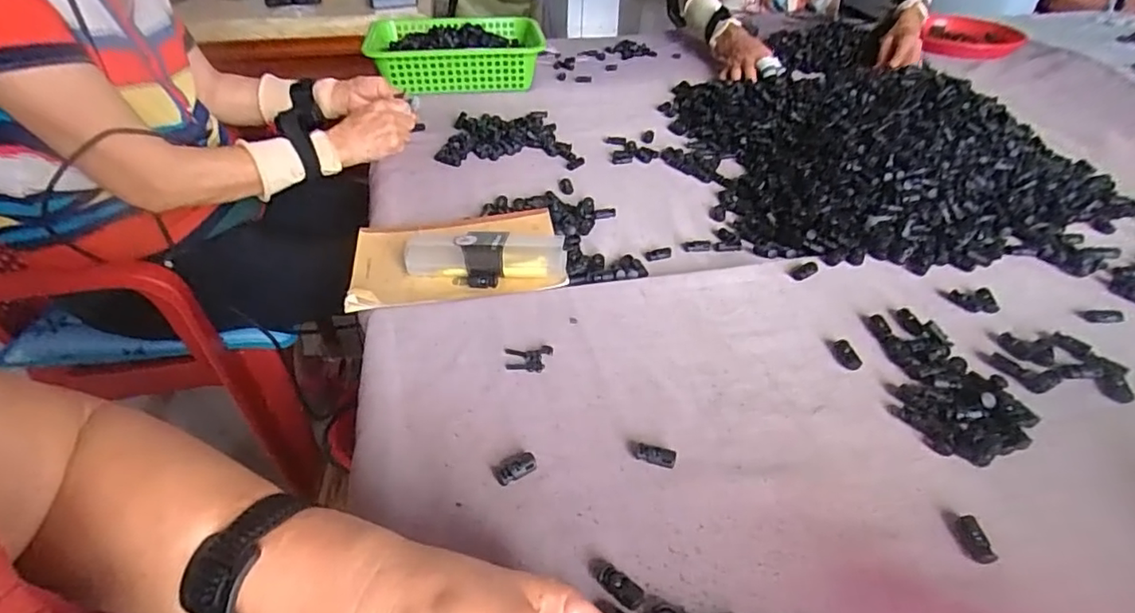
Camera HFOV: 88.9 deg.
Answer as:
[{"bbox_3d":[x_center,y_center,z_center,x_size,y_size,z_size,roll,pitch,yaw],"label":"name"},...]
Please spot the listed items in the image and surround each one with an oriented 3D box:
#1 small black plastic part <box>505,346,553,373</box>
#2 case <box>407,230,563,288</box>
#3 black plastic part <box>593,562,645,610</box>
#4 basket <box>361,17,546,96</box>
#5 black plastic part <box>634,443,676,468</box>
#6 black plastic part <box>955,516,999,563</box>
[{"bbox_3d":[-0.031,0.043,0.476,0.039,0.004,0.026,-2,40,-5],"label":"small black plastic part"},{"bbox_3d":[-0.080,-0.050,0.566,0.155,0.036,0.049,6,40,5],"label":"case"},{"bbox_3d":[0.029,0.161,0.336,0.034,0.008,0.012,30,47,30],"label":"black plastic part"},{"bbox_3d":[-0.194,-0.446,1.023,0.274,0.077,0.218,-5,40,-7],"label":"basket"},{"bbox_3d":[0.061,0.103,0.402,0.028,0.006,0.013,12,41,13],"label":"black plastic part"},{"bbox_3d":[0.253,0.145,0.360,0.011,0.009,0.029,2,39,0],"label":"black plastic part"}]

